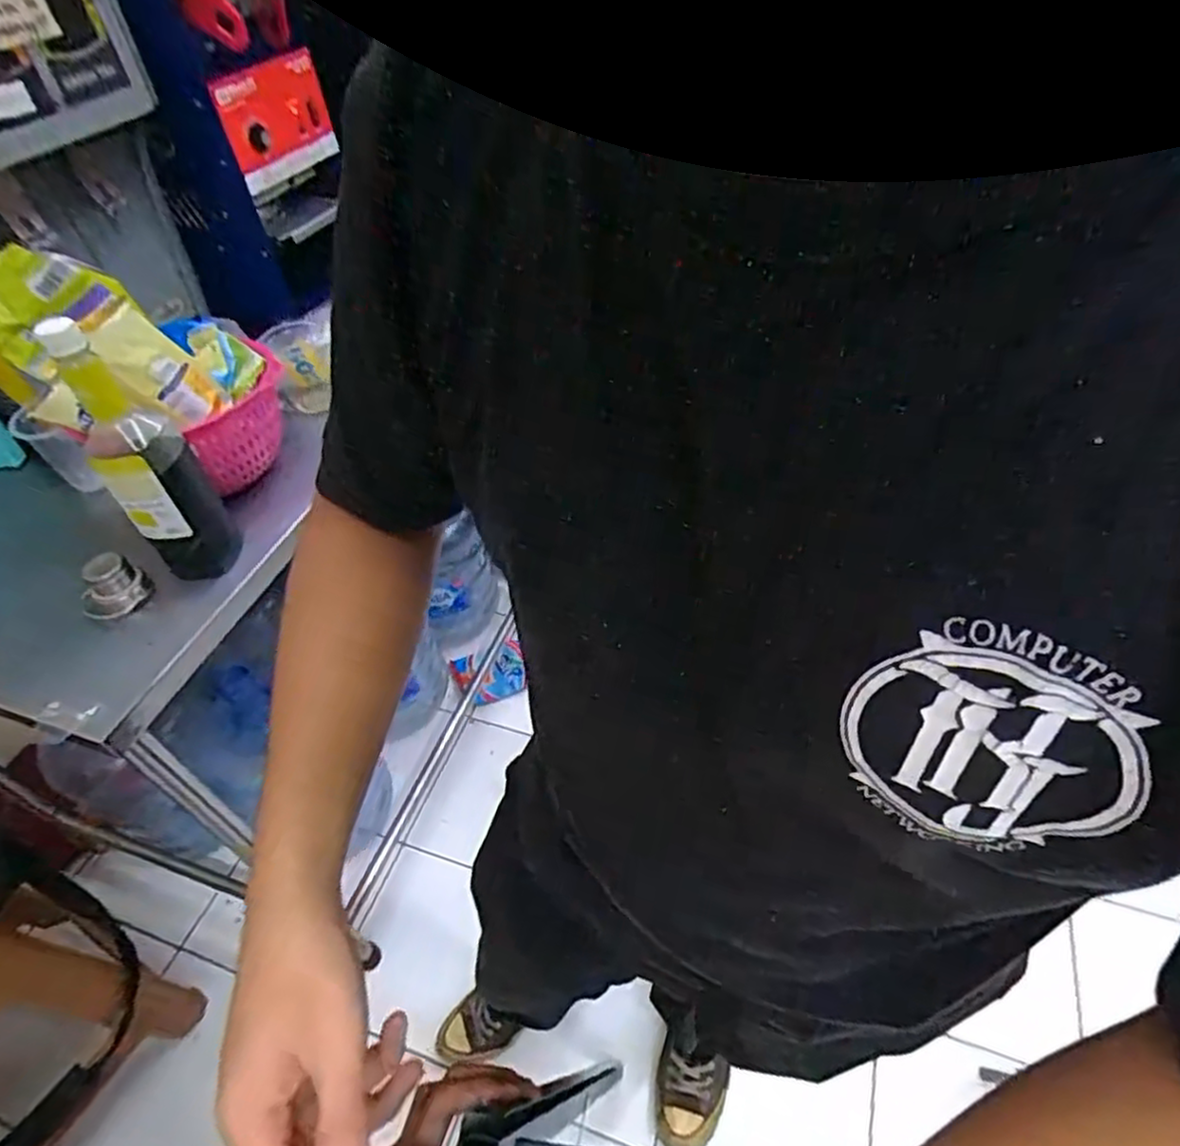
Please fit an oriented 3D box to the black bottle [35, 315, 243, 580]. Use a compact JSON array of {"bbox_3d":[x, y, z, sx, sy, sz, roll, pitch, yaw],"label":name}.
[{"bbox_3d":[-0.415,-0.103,0.647,0.079,0.249,0.074,-32,53,-22],"label":"black bottle"}]

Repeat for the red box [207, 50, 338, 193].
[{"bbox_3d":[-0.409,-0.596,0.911,0.025,0.118,0.167,18,52,20],"label":"red box"}]

